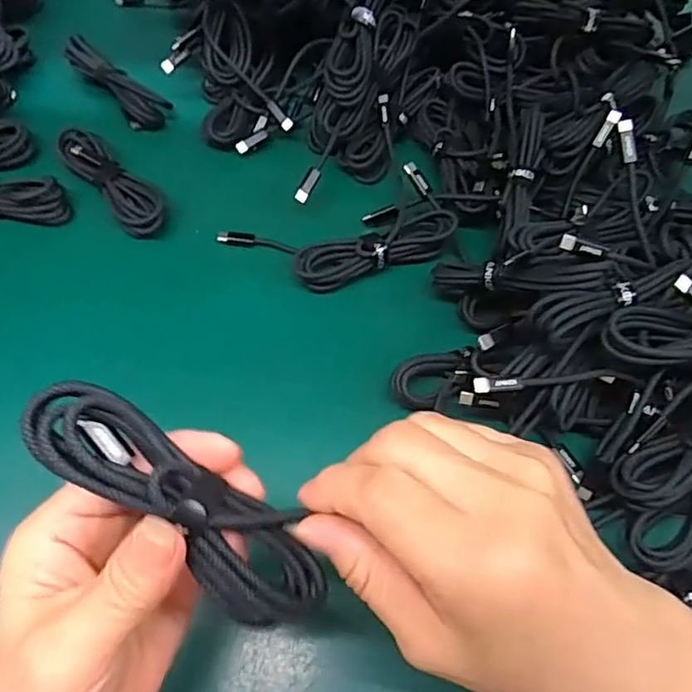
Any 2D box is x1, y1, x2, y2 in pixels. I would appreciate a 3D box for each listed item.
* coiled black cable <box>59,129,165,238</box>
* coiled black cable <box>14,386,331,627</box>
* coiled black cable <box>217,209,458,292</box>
[{"bbox_3d":[-0.173,-0.122,0.433,0.032,0.019,0.111,-39,71,-19],"label":"coiled black cable"},{"bbox_3d":[-0.053,0.052,0.194,0.112,0.018,0.034,42,67,-12],"label":"coiled black cable"},{"bbox_3d":[-0.006,-0.063,0.412,0.159,0.035,0.050,-2,63,-3],"label":"coiled black cable"}]

